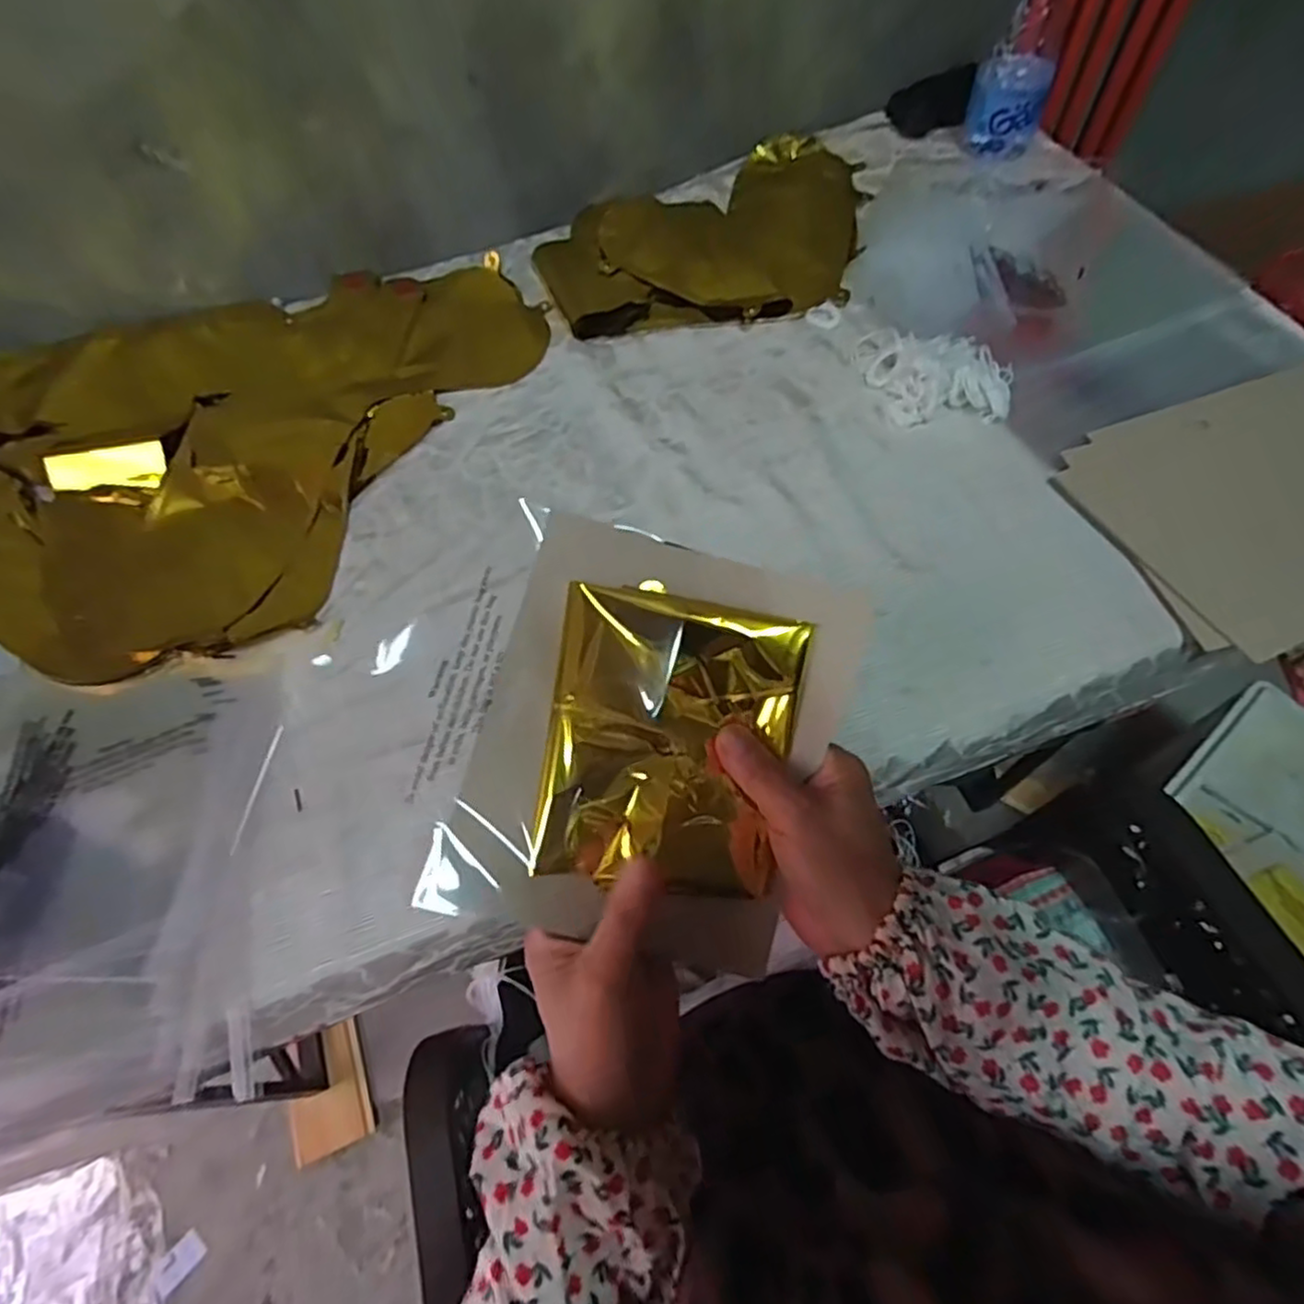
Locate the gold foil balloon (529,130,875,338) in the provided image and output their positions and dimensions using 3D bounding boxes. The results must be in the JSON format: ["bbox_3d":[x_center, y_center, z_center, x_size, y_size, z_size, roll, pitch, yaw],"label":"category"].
[{"bbox_3d":[0.048,-0.396,0.649,0.277,0.025,0.272,4,62,6],"label":"gold foil balloon"}]

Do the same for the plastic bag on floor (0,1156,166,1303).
[{"bbox_3d":[-0.762,0.813,0.921,0.227,0.013,0.226,-18,62,-6],"label":"plastic bag on floor"}]

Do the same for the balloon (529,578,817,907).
[{"bbox_3d":[0.010,0.040,0.334,0.112,0.016,0.137,8,82,-6],"label":"balloon"}]

